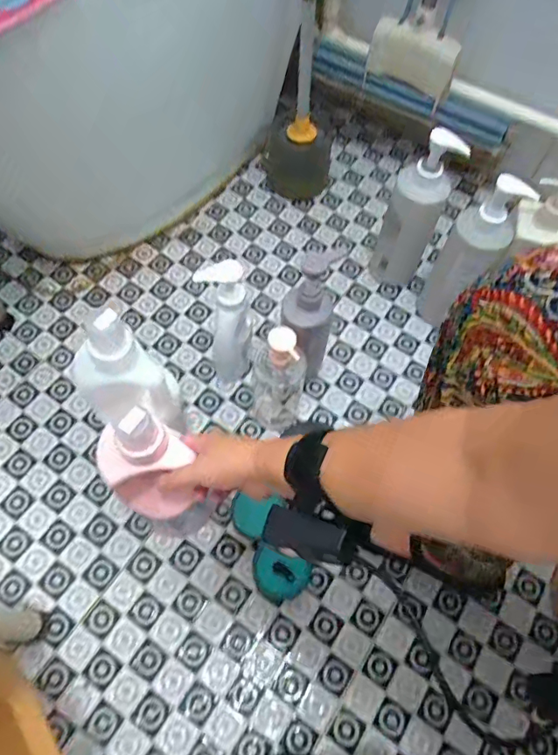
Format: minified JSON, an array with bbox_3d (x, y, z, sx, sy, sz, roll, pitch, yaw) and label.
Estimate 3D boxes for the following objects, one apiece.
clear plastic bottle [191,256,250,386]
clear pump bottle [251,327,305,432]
[{"bbox_3d":[-0.068,-0.062,0.665,0.056,0.216,0.057,-7,63,-6],"label":"clear plastic bottle"},{"bbox_3d":[0.000,0.002,0.638,0.065,0.205,0.063,7,63,1],"label":"clear pump bottle"}]

